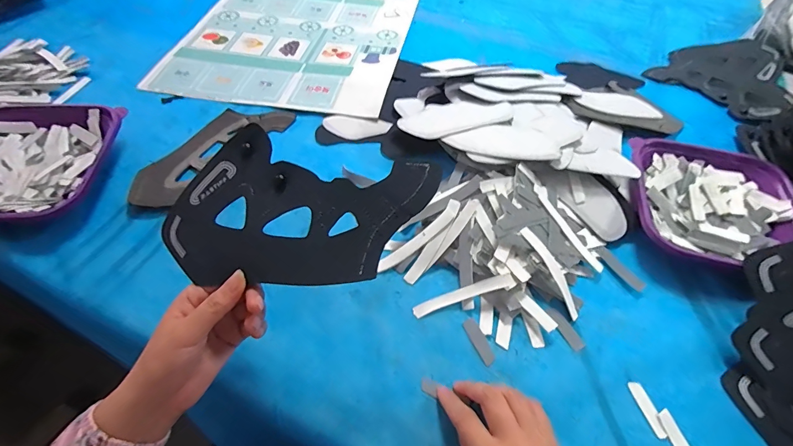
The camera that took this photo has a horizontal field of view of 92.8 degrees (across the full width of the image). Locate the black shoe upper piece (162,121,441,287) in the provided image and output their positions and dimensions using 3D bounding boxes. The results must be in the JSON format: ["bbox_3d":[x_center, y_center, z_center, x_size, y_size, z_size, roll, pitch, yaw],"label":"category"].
[{"bbox_3d":[-0.078,-0.009,0.291,0.203,0.012,0.107,5,81,11],"label":"black shoe upper piece"}]

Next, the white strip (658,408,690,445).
[{"bbox_3d":[0.254,0.196,0.339,0.014,0.006,0.049,-13,60,-6],"label":"white strip"}]

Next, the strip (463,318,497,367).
[{"bbox_3d":[0.082,0.117,0.372,0.014,0.004,0.046,-23,61,-12],"label":"strip"}]

